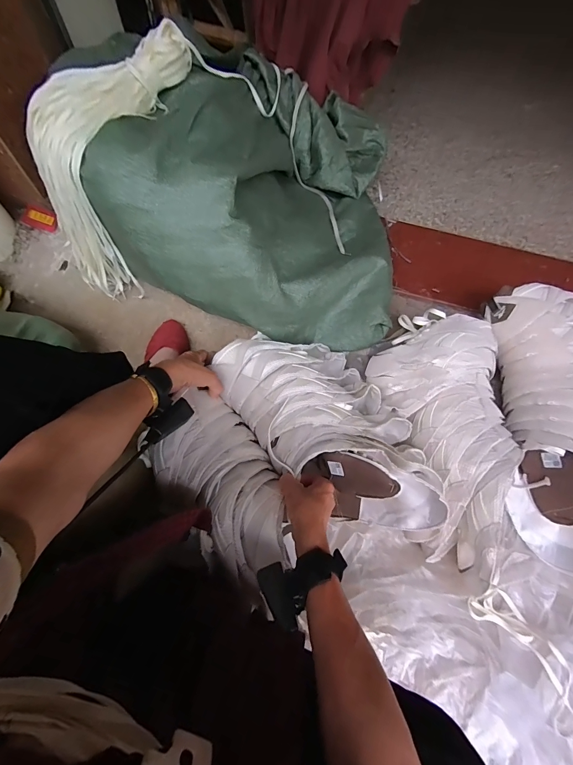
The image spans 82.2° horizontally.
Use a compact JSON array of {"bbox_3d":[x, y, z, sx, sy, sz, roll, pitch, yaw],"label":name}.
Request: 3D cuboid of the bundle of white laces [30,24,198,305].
[{"bbox_3d":[-0.360,-0.412,0.606,0.223,0.183,0.488,31,112,9],"label":"bundle of white laces"}]

